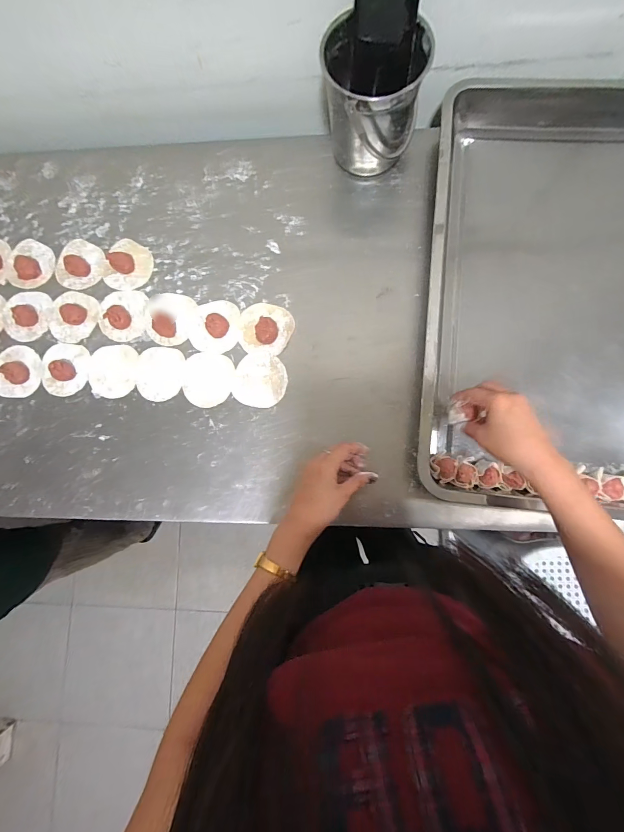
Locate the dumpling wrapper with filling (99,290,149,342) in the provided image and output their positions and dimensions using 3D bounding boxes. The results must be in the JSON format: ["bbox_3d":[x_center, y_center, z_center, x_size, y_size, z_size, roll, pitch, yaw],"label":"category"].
[{"bbox_3d":[-0.298,-0.160,0.552,0.076,0.019,0.082,0,84,3],"label":"dumpling wrapper with filling"}]

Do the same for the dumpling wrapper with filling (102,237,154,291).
[{"bbox_3d":[-0.293,-0.242,0.566,0.076,0.014,0.082,0,84,3],"label":"dumpling wrapper with filling"}]

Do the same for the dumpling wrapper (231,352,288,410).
[{"bbox_3d":[-0.077,-0.052,0.528,0.078,0.004,0.079,8,81,2],"label":"dumpling wrapper"}]

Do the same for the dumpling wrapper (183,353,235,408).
[{"bbox_3d":[-0.156,-0.055,0.535,0.079,0.004,0.081,0,84,3],"label":"dumpling wrapper"}]

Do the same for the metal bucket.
[{"bbox_3d":[0.083,-0.425,0.490,0.131,0.143,0.139,0,84,3],"label":"metal bucket"}]

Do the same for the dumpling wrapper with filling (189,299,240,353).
[{"bbox_3d":[-0.151,-0.139,0.539,0.077,0.016,0.082,0,84,3],"label":"dumpling wrapper with filling"}]

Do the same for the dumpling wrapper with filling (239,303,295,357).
[{"bbox_3d":[-0.069,-0.132,0.529,0.078,0.019,0.077,7,84,4],"label":"dumpling wrapper with filling"}]

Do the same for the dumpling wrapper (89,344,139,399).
[{"bbox_3d":[-0.309,-0.069,0.551,0.076,0.006,0.081,0,85,4],"label":"dumpling wrapper"}]

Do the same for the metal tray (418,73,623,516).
[{"bbox_3d":[0.357,-0.180,0.491,0.390,0.076,0.603,5,84,4],"label":"metal tray"}]

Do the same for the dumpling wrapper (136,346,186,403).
[{"bbox_3d":[-0.232,-0.064,0.544,0.075,0.005,0.081,0,86,6],"label":"dumpling wrapper"}]

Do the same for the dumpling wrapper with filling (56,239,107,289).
[{"bbox_3d":[-0.375,-0.246,0.572,0.077,0.013,0.081,0,84,3],"label":"dumpling wrapper with filling"}]

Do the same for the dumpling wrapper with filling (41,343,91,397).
[{"bbox_3d":[-0.388,-0.074,0.548,0.077,0.021,0.082,0,84,3],"label":"dumpling wrapper with filling"}]

